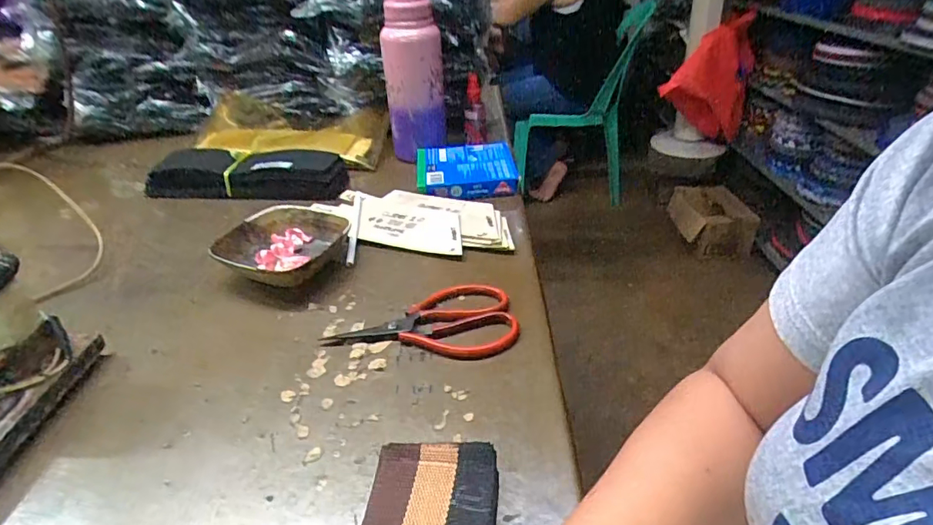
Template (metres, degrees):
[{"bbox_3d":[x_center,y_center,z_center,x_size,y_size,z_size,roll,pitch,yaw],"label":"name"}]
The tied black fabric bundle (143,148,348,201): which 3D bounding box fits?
[{"bbox_3d":[-0.327,-0.133,0.750,0.290,0.059,0.076,-2,34,1],"label":"tied black fabric bundle"}]

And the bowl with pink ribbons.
[{"bbox_3d":[-0.201,-0.014,0.568,0.130,0.042,0.130,-2,34,1],"label":"bowl with pink ribbons"}]

